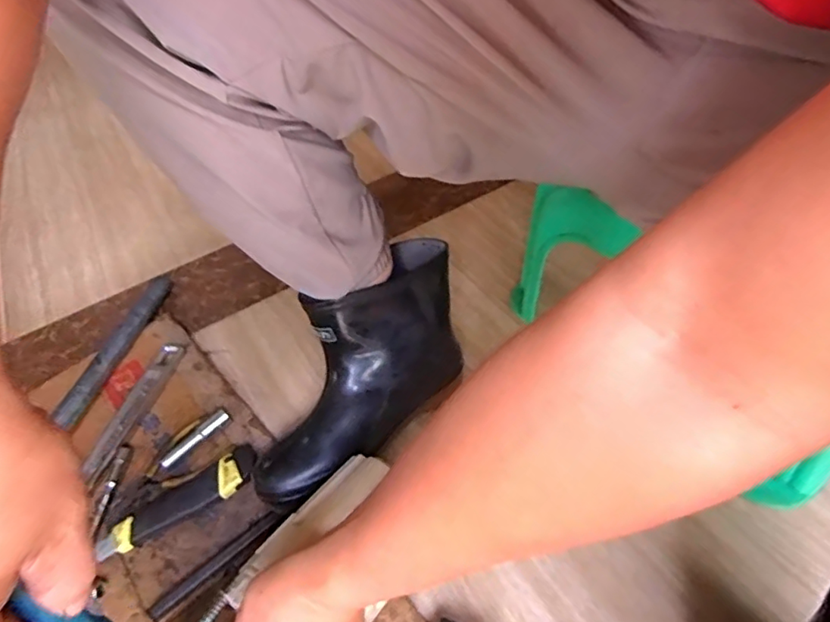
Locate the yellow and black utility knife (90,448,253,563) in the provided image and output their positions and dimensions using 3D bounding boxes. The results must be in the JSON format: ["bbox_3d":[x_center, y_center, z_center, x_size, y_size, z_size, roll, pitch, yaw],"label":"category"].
[{"bbox_3d":[-0.224,0.185,0.530,0.155,0.018,0.037,-31,50,-21],"label":"yellow and black utility knife"}]

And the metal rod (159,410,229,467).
[{"bbox_3d":[-0.234,0.135,0.586,0.015,0.014,0.079,32,58,32],"label":"metal rod"}]

